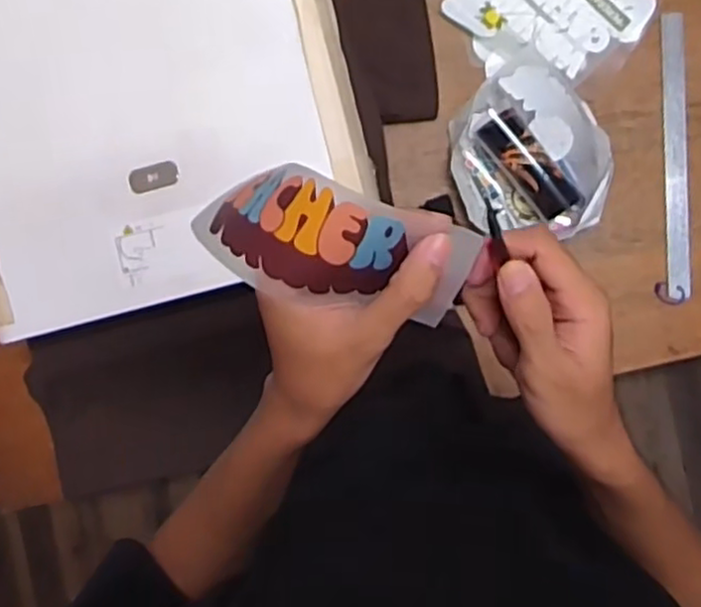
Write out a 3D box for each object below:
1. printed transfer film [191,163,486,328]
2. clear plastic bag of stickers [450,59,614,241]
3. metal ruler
[{"bbox_3d":[-0.013,-0.030,0.330,0.135,0.045,0.057,12,93,8],"label":"printed transfer film"},{"bbox_3d":[0.202,-0.171,0.797,0.164,0.064,0.194,-9,90,3],"label":"clear plastic bag of stickers"},{"bbox_3d":[0.384,-0.172,0.818,0.027,0.007,0.330,-1,90,3],"label":"metal ruler"}]

